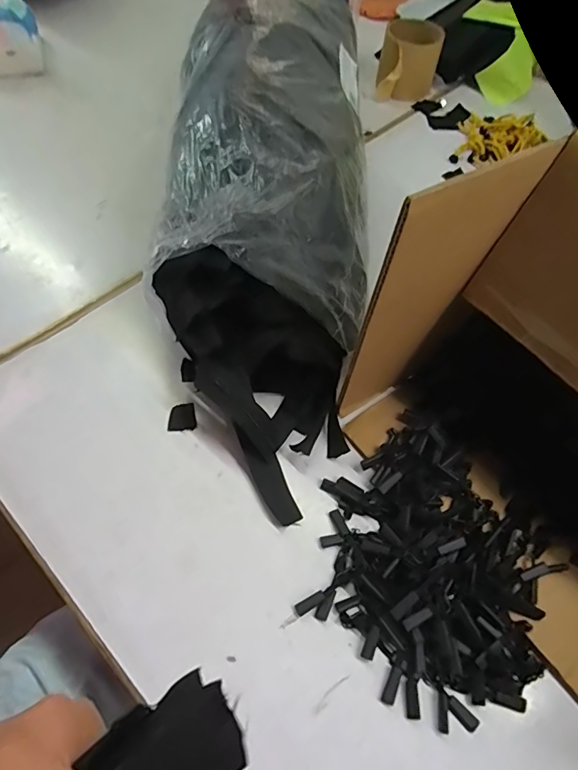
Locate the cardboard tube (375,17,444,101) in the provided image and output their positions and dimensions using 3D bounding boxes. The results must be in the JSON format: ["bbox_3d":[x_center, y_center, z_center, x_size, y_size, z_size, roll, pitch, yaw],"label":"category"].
[{"bbox_3d":[0.174,-0.473,0.700,0.084,0.072,0.070,16,60,6],"label":"cardboard tube"}]

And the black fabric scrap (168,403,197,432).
[{"bbox_3d":[-0.098,0.030,0.440,0.025,0.004,0.024,-6,79,-8],"label":"black fabric scrap"}]

